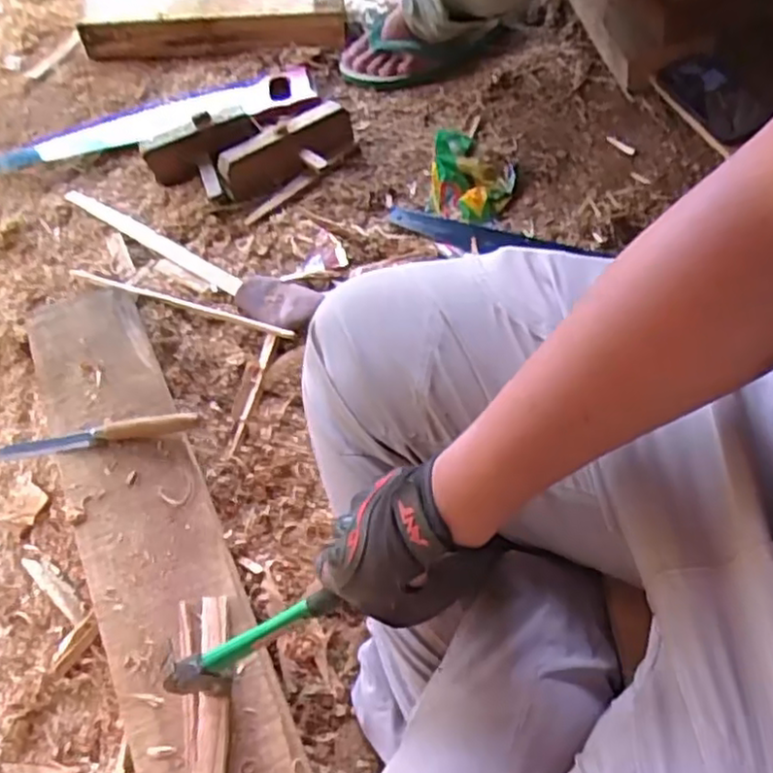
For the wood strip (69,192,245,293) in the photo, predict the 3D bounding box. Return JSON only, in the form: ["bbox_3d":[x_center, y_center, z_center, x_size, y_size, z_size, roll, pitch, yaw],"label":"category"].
[{"bbox_3d":[-0.303,-0.189,0.881,0.308,0.007,0.023,29,66,20],"label":"wood strip"}]

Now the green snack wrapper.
[{"bbox_3d":[0.111,-0.272,0.889,0.104,0.033,0.127,5,60,8],"label":"green snack wrapper"}]

